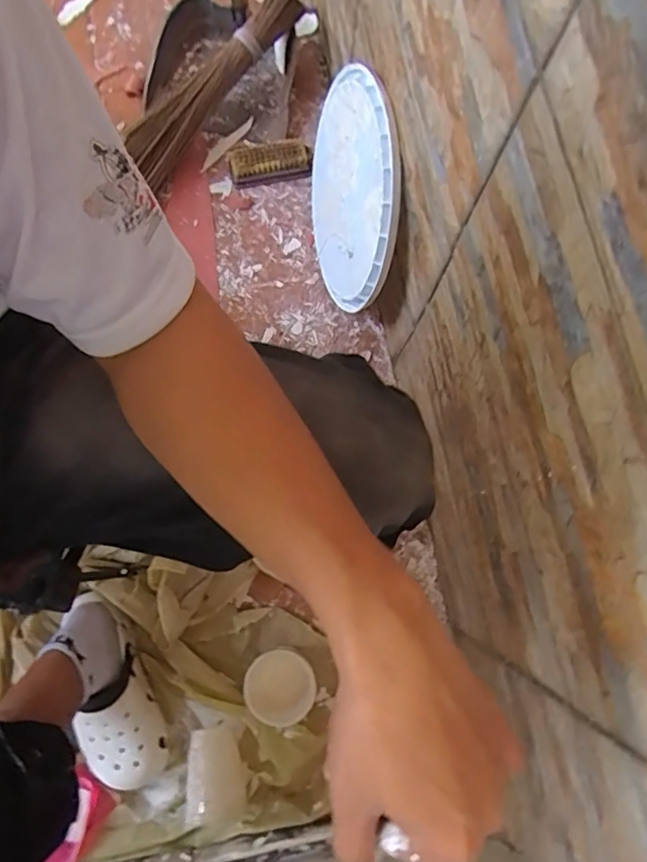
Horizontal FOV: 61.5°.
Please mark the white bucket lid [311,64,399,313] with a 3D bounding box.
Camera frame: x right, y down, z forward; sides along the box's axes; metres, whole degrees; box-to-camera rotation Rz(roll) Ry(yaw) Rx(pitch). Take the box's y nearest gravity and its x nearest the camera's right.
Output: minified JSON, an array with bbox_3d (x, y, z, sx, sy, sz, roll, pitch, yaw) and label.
[{"bbox_3d":[0.034,-0.327,0.749,0.012,0.294,0.299,-8,93,-16],"label":"white bucket lid"}]

